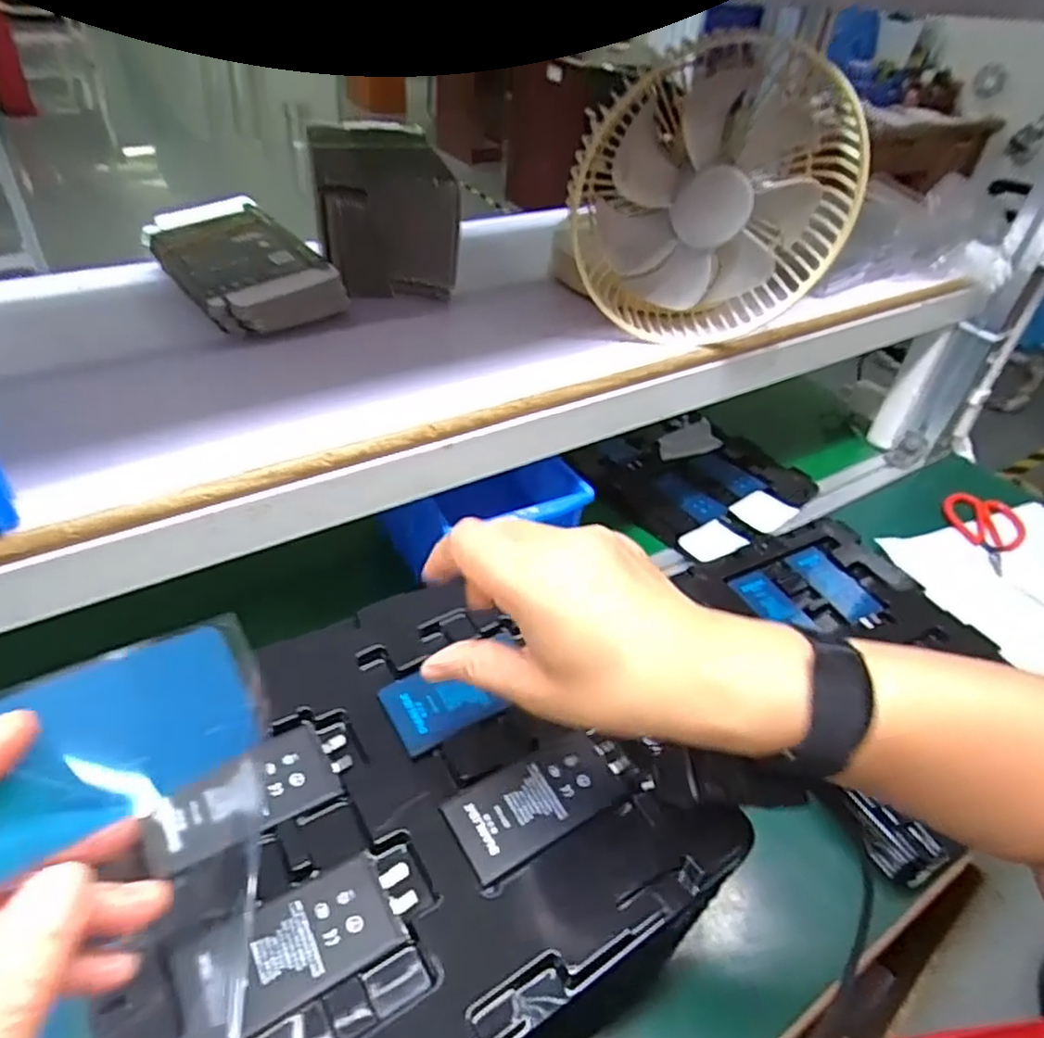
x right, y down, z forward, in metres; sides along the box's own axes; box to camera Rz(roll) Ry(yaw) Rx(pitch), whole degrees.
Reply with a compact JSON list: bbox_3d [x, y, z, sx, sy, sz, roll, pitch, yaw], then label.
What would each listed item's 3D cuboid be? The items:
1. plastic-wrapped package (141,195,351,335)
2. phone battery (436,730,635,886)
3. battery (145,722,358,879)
[{"bbox_3d":[-0.212,-0.193,0.515,0.092,0.035,0.178,-24,49,-31],"label":"plastic-wrapped package"},{"bbox_3d":[0.007,0.139,0.341,0.084,0.007,0.041,-18,47,-27],"label":"phone battery"},{"bbox_3d":[-0.127,0.129,0.326,0.091,0.004,0.041,-16,49,-33],"label":"battery"}]

